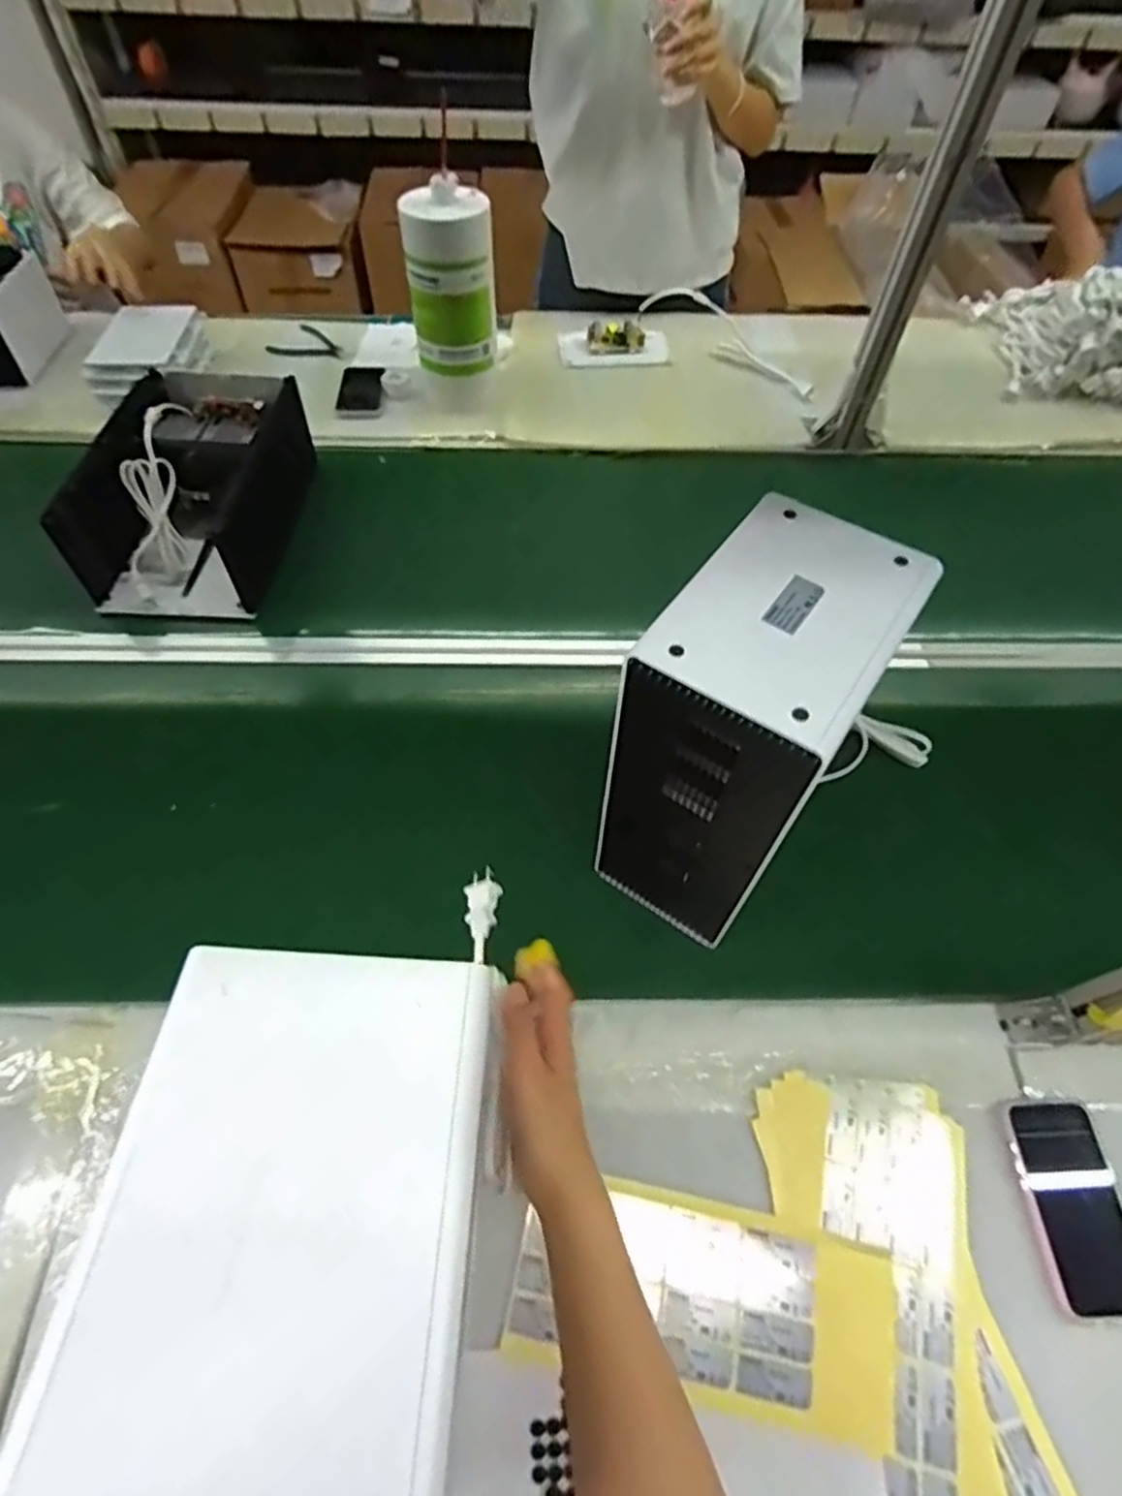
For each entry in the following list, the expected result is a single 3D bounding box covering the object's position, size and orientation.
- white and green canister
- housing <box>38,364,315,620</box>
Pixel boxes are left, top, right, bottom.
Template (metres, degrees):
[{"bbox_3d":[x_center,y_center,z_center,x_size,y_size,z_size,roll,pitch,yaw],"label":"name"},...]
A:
[{"bbox_3d":[-0.154,-0.672,1.037,0.100,0.217,0.100,30,58,14],"label":"white and green canister"},{"bbox_3d":[-0.486,-0.358,0.960,0.231,0.137,0.368,8,55,-1],"label":"housing"}]

